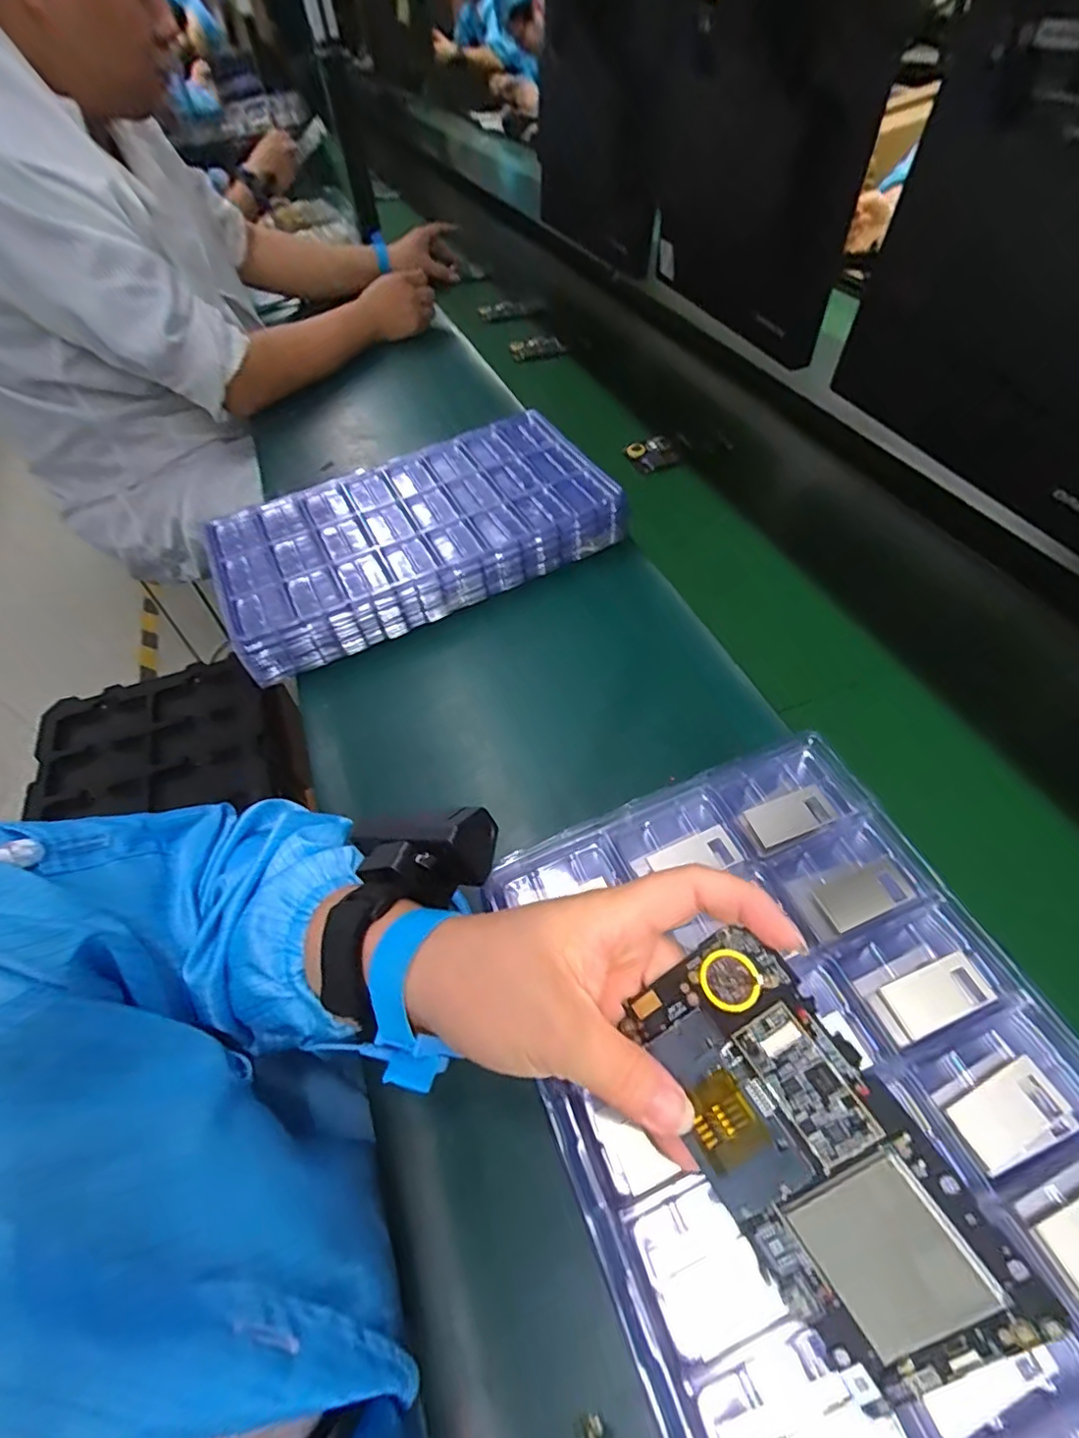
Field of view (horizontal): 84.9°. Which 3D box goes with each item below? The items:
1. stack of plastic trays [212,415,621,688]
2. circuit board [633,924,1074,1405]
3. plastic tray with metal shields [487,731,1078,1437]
[{"bbox_3d":[-0.127,-0.192,0.614,0.394,0.060,0.217,-22,55,-13],"label":"stack of plastic trays"},{"bbox_3d":[0.084,0.137,0.190,0.064,0.005,0.122,-44,63,12],"label":"circuit board"},{"bbox_3d":[0.128,0.175,0.218,0.200,0.022,0.353,-20,54,-11],"label":"plastic tray with metal shields"}]

